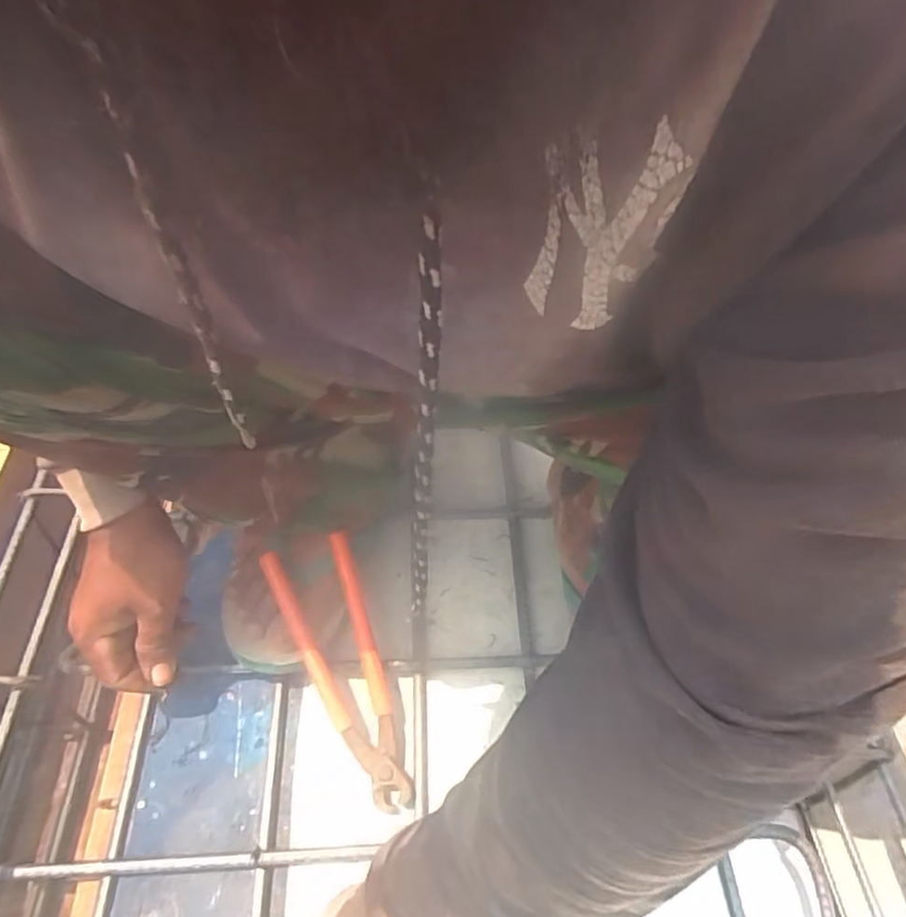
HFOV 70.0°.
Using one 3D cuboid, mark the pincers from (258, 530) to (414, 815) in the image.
[{"bbox_3d":[-0.086,0.172,0.529,0.072,0.015,0.222,-20,72,-15],"label":"pincers"}]

